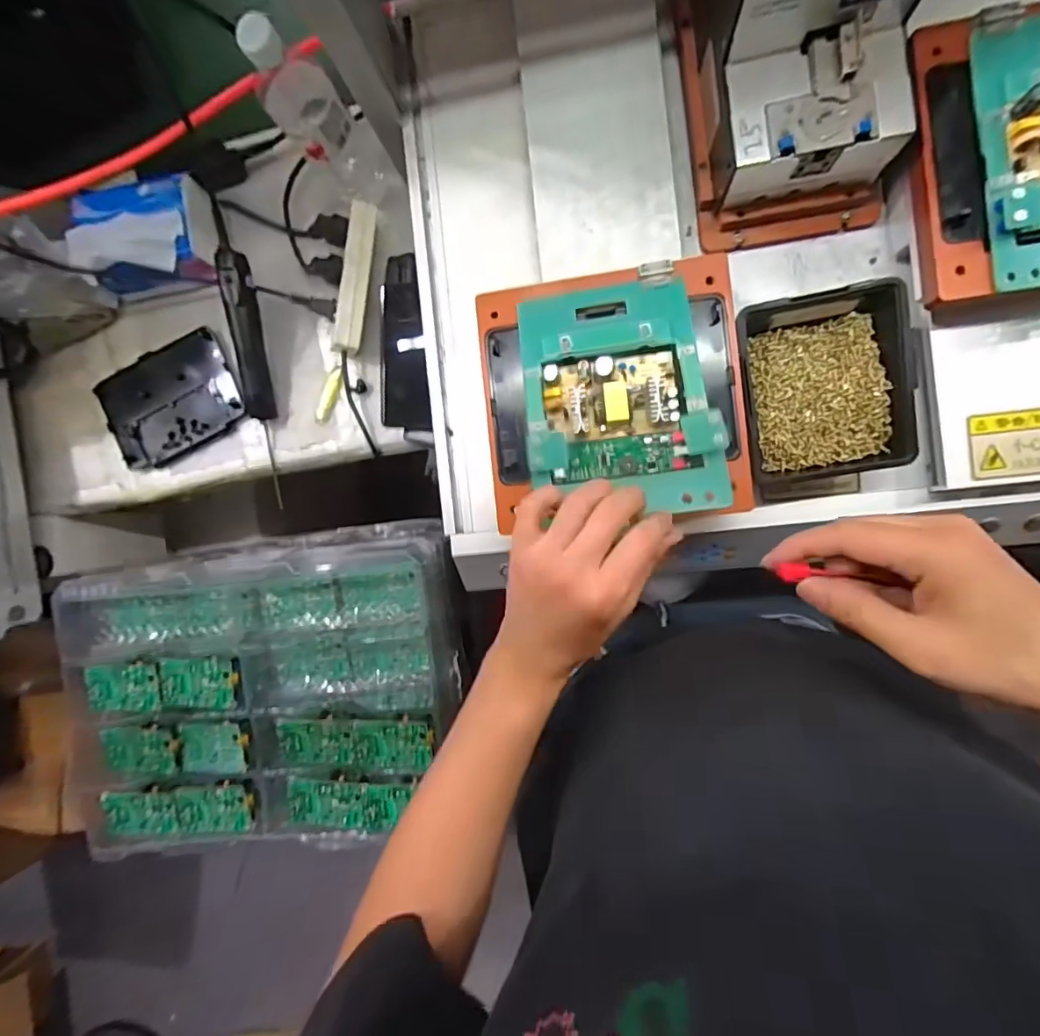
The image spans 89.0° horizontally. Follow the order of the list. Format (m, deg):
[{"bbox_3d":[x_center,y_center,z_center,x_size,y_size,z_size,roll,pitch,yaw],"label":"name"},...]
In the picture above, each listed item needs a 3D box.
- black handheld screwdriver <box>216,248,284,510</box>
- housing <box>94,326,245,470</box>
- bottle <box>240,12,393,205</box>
[{"bbox_3d":[-0.334,-0.173,0.671,0.033,0.029,0.304,-2,106,9],"label":"black handheld screwdriver"},{"bbox_3d":[-0.460,-0.153,0.698,0.188,0.022,0.133,-25,88,9],"label":"housing"},{"bbox_3d":[-0.209,-0.409,0.549,0.065,0.219,0.074,-39,86,8],"label":"bottle"}]

